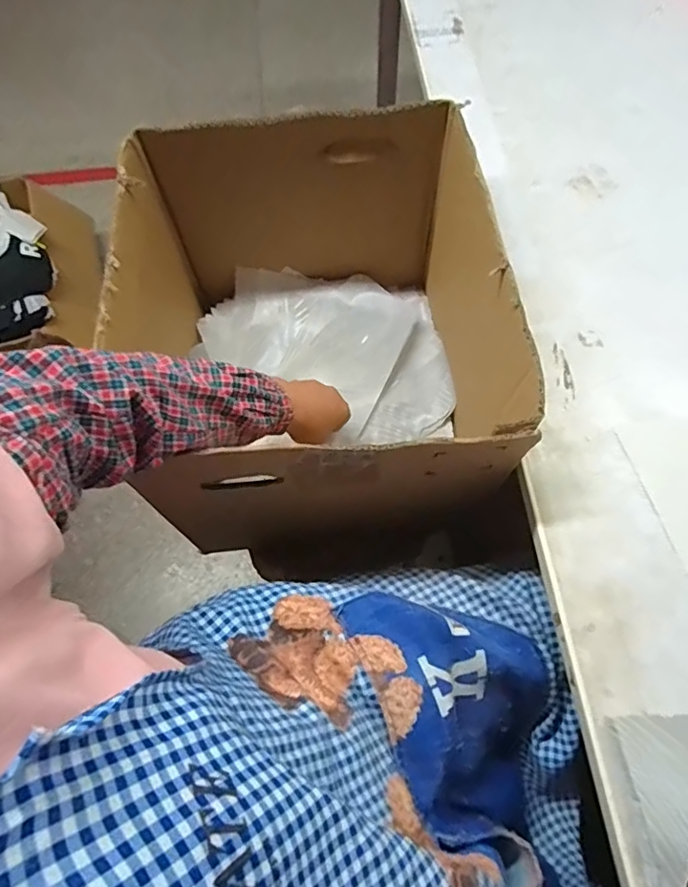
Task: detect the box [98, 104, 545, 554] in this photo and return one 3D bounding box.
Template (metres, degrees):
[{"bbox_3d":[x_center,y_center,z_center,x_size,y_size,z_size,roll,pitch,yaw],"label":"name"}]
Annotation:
[{"bbox_3d":[-0.039,-0.118,0.599,0.354,0.255,0.396,-5,66,0],"label":"box"}]

